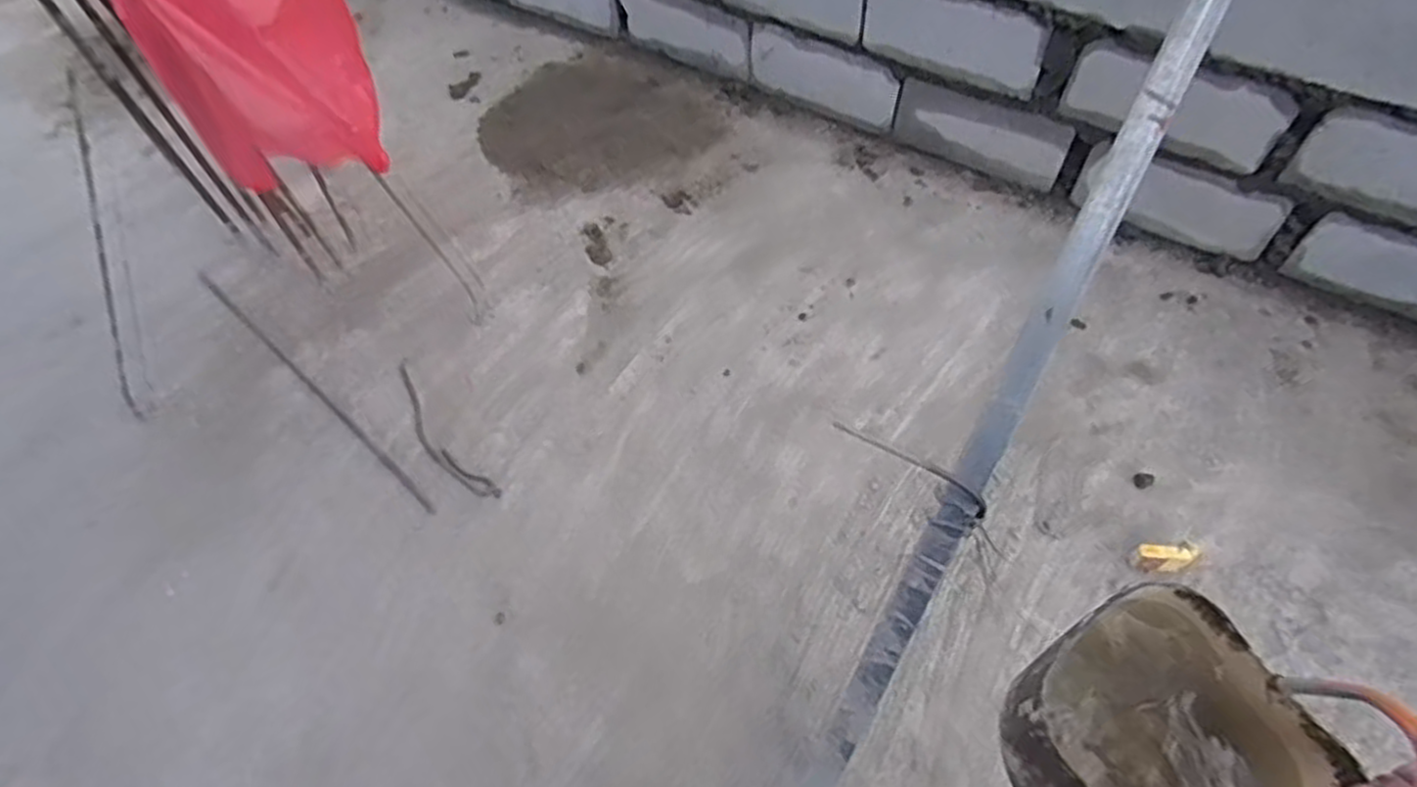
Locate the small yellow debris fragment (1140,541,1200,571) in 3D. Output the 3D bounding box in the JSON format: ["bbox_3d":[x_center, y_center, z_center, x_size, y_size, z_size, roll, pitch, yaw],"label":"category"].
[{"bbox_3d":[0.808,0.289,1.362,0.092,0.046,0.050,-3,60,0],"label":"small yellow debris fragment"}]

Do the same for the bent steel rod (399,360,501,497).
[{"bbox_3d":[-0.553,0.080,1.575,0.067,0.008,0.401,-35,65,-17],"label":"bent steel rod"}]

